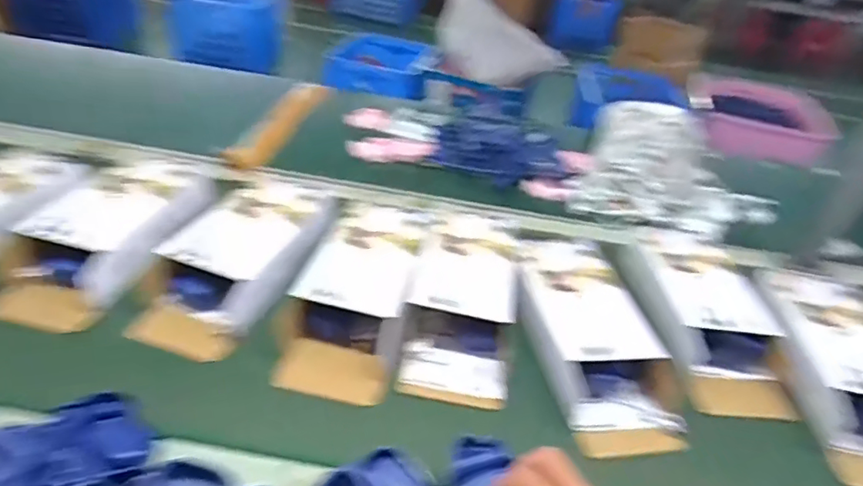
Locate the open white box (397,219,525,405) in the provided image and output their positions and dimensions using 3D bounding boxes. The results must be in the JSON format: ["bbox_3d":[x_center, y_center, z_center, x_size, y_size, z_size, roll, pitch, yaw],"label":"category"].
[{"bbox_3d":[0.039,0.047,0.609,0.111,0.059,0.191,10,33,5],"label":"open white box"}]

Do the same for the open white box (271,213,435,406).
[{"bbox_3d":[-0.077,0.053,0.577,0.113,0.065,0.220,10,33,5],"label":"open white box"}]

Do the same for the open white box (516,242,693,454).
[{"bbox_3d":[0.158,0.095,0.572,0.121,0.073,0.231,-3,34,-14],"label":"open white box"}]

